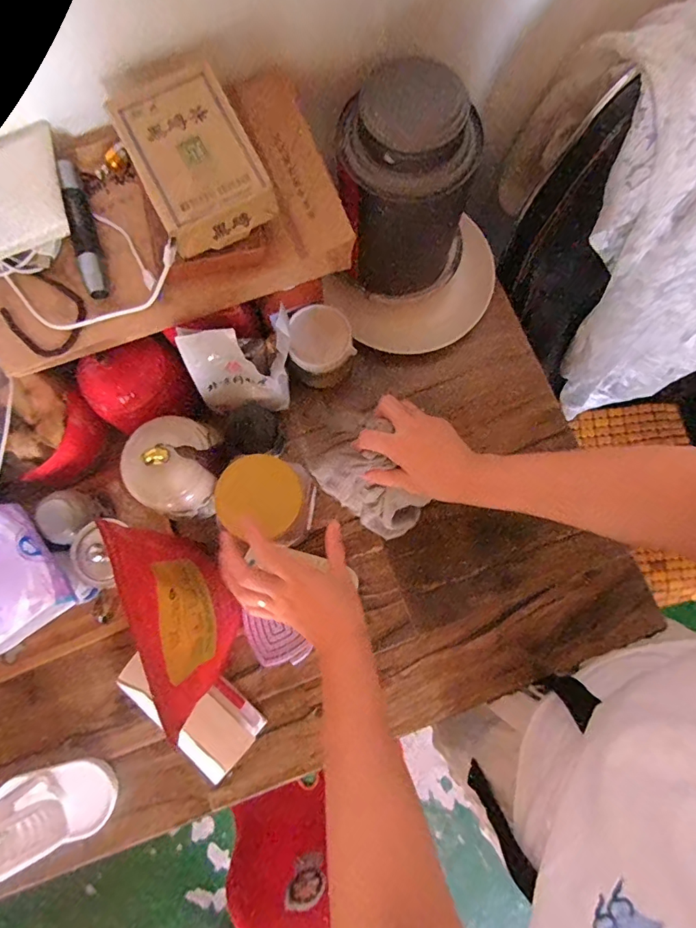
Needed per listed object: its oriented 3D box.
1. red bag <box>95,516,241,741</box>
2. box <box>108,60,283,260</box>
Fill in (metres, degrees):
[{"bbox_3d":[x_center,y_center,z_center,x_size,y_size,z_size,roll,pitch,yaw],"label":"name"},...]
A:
[{"bbox_3d":[-0.155,0.143,0.455,0.027,0.207,0.168,-18,80,-3],"label":"red bag"},{"bbox_3d":[-0.135,-0.279,0.424,0.110,0.035,0.157,-26,80,-4],"label":"box"}]

